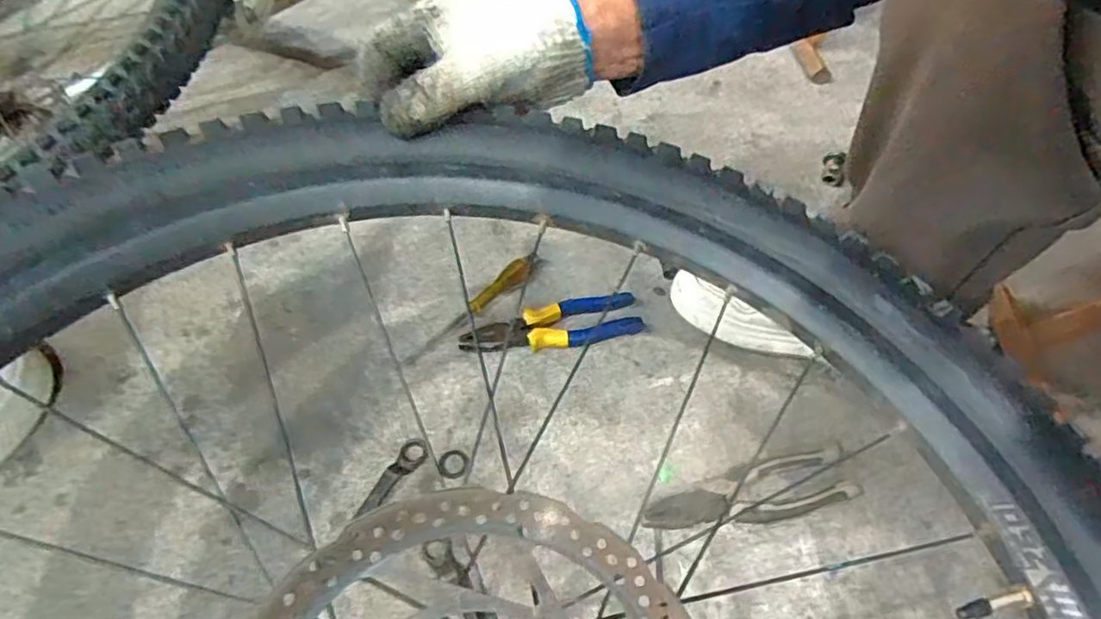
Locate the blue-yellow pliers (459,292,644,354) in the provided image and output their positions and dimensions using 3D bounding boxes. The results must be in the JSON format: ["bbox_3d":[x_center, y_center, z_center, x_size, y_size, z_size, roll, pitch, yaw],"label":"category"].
[{"bbox_3d":[0.001,0.017,0.690,0.191,0.013,0.052,-9,53,-6],"label":"blue-yellow pliers"}]

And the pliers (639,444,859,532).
[{"bbox_3d":[0.177,0.163,0.571,0.194,0.019,0.054,-12,54,-8],"label":"pliers"}]

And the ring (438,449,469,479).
[{"bbox_3d":[-0.091,0.144,0.598,0.028,0.004,0.028,-1,53,1],"label":"ring"}]

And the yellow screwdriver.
[{"bbox_3d":[-0.090,0.002,0.710,0.025,0.017,0.180,36,62,25],"label":"yellow screwdriver"}]

